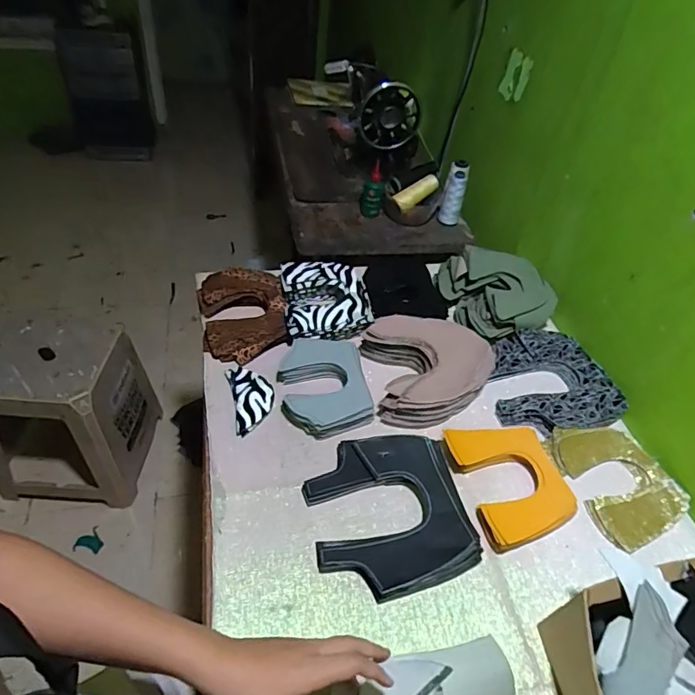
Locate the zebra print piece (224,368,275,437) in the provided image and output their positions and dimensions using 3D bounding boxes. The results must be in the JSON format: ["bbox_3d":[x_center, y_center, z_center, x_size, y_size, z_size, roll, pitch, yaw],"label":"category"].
[{"bbox_3d":[-0.136,0.070,0.704,0.059,0.014,0.114,-10,50,-16],"label":"zebra print piece"}]

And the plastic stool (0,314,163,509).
[{"bbox_3d":[-0.696,0.160,1.272,0.298,0.384,0.304,3,46,-6],"label":"plastic stool"}]

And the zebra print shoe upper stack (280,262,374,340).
[{"bbox_3d":[-0.033,-0.078,0.834,0.148,0.058,0.165,-4,47,-12],"label":"zebra print shoe upper stack"}]

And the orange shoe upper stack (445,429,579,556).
[{"bbox_3d":[0.211,0.170,0.637,0.124,0.023,0.153,-7,47,-15],"label":"orange shoe upper stack"}]

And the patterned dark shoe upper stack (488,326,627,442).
[{"bbox_3d":[0.303,0.052,0.761,0.181,0.030,0.182,-8,48,-16],"label":"patterned dark shoe upper stack"}]

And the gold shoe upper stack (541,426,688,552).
[{"bbox_3d":[0.361,0.172,0.663,0.132,0.024,0.163,-15,50,-22],"label":"gold shoe upper stack"}]

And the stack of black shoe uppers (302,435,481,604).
[{"bbox_3d":[0.050,0.193,0.595,0.183,0.030,0.186,-4,47,-13],"label":"stack of black shoe uppers"}]

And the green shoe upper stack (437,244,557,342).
[{"bbox_3d":[0.264,-0.100,0.860,0.177,0.072,0.172,-6,47,-14],"label":"green shoe upper stack"}]

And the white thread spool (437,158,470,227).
[{"bbox_3d":[0.228,-0.328,1.075,0.047,0.125,0.041,15,46,6],"label":"white thread spool"}]

